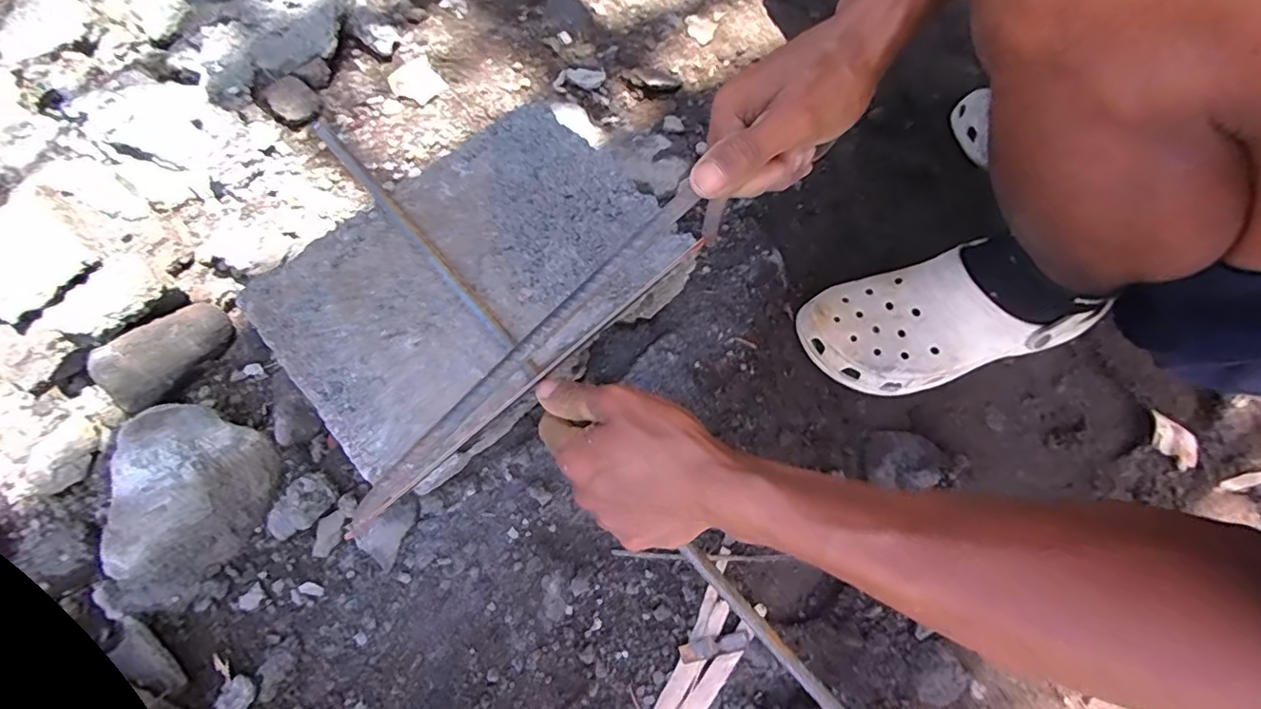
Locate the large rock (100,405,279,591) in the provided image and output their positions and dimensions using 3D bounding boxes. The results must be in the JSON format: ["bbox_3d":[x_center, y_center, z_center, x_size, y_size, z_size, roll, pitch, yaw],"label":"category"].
[{"bbox_3d":[-0.345,0.110,0.440,0.096,0.063,0.150,-4,73,-1],"label":"large rock"}]

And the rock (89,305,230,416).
[{"bbox_3d":[-0.409,-0.005,0.489,0.054,0.042,0.103,46,66,-24],"label":"rock"}]

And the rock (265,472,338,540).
[{"bbox_3d":[-0.270,0.126,0.457,0.058,0.022,0.033,-43,78,-8],"label":"rock"}]

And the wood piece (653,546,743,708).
[{"bbox_3d":[0.051,0.254,0.436,0.042,0.021,0.188,26,78,8],"label":"wood piece"}]

